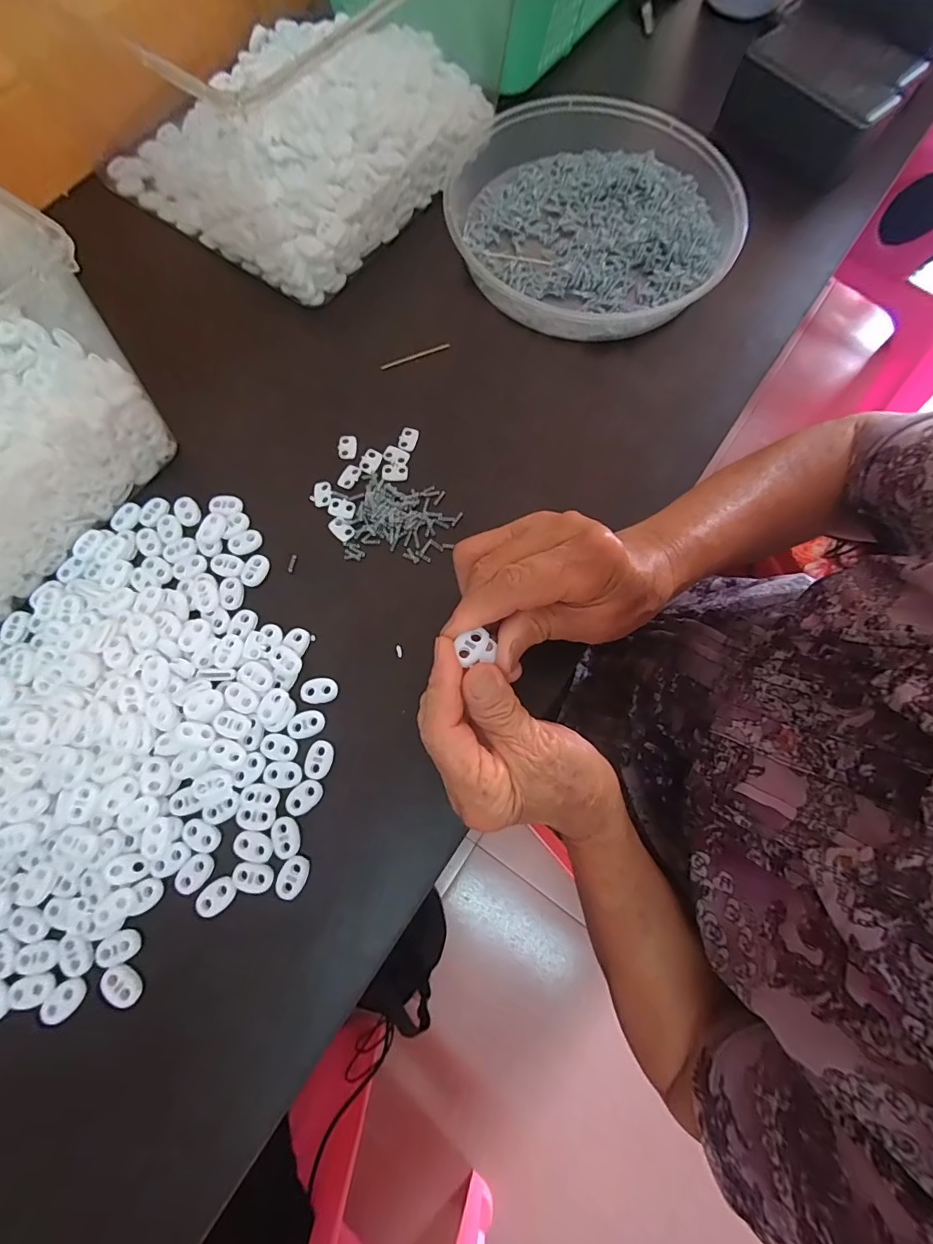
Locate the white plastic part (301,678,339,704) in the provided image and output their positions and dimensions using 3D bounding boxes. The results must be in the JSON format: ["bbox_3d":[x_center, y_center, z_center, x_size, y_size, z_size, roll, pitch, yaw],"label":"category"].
[{"bbox_3d":[-0.093,0.043,0.305,0.023,0.004,0.016,-7,74,-3],"label":"white plastic part"}]

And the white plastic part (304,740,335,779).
[{"bbox_3d":[-0.089,0.083,0.292,0.016,0.004,0.022,17,74,4],"label":"white plastic part"}]

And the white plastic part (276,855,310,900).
[{"bbox_3d":[-0.099,0.145,0.275,0.016,0.004,0.021,25,75,6],"label":"white plastic part"}]

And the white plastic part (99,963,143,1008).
[{"bbox_3d":[-0.185,0.195,0.258,0.022,0.004,0.016,30,76,7],"label":"white plastic part"}]

